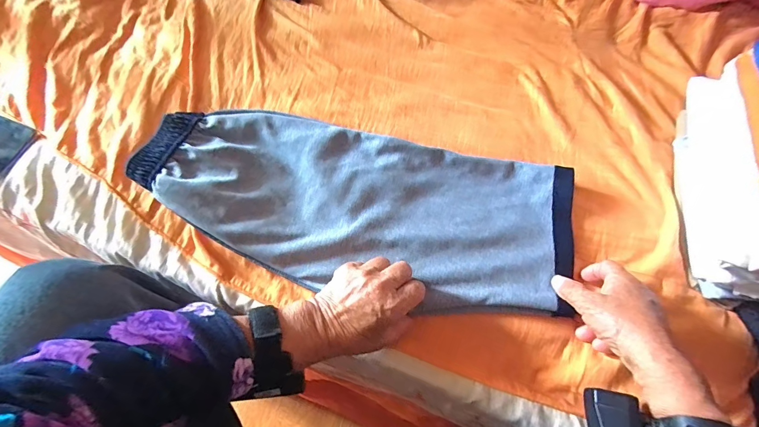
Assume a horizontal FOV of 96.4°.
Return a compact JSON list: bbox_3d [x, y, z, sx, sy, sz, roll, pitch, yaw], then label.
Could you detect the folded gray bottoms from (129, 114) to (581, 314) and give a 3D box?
[{"bbox_3d":[-0.026,-0.009,0.405,0.504,0.031,0.200,12,68,-1],"label":"folded gray bottoms"}]

